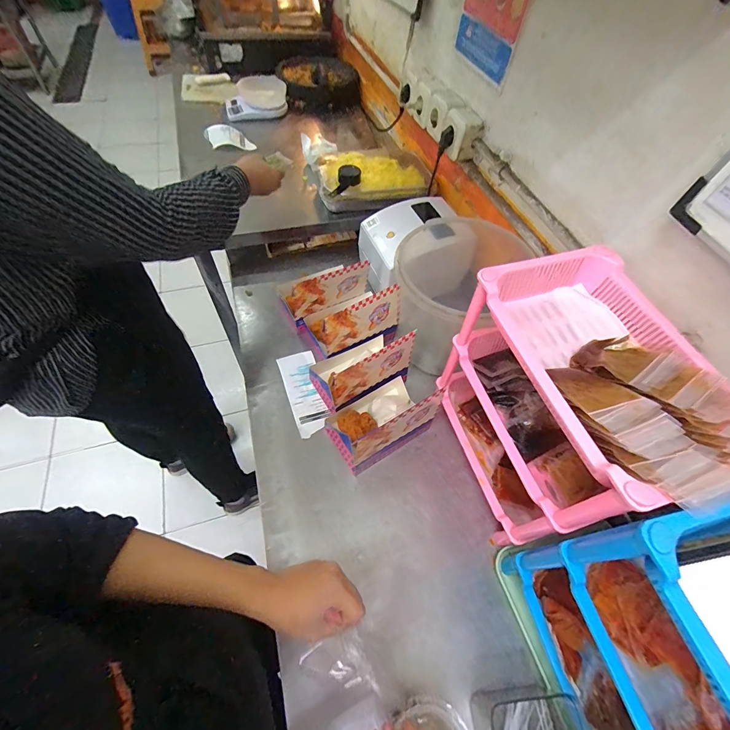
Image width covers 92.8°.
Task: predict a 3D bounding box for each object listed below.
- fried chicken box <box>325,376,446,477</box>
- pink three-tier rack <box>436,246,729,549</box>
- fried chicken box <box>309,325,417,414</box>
[{"bbox_3d":[0.030,0.074,0.613,0.182,0.142,0.118,-28,63,-20],"label":"fried chicken box"},{"bbox_3d":[0.271,0.066,0.515,0.209,0.331,0.296,-13,58,-13],"label":"pink three-tier rack"},{"bbox_3d":[0.001,-0.012,0.667,0.199,0.148,0.106,-26,62,-20],"label":"fried chicken box"}]

